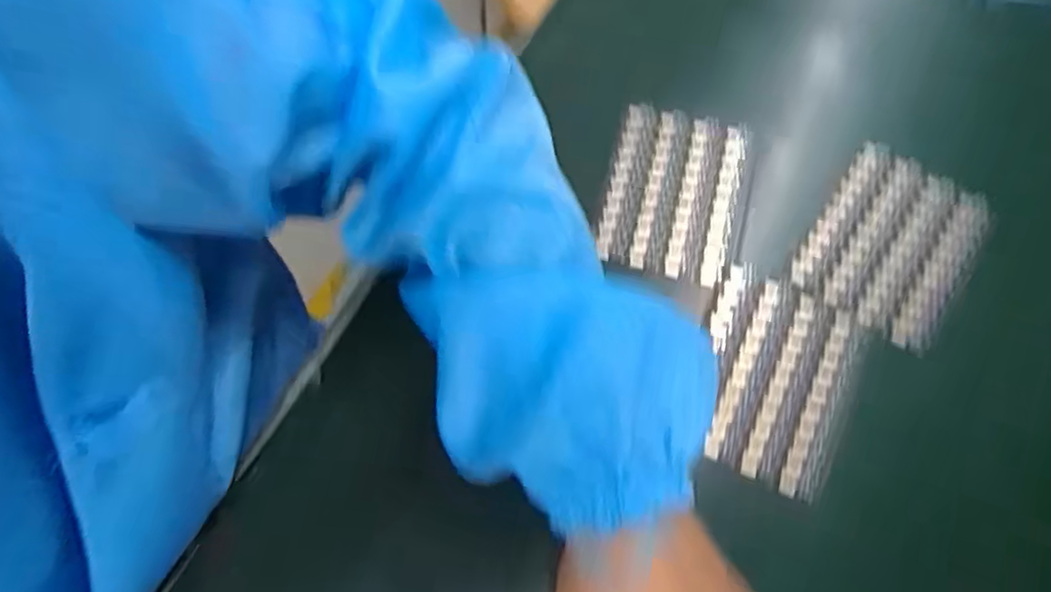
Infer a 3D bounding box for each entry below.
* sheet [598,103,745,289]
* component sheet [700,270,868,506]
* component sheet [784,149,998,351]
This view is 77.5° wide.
[{"bbox_3d":[0.084,-0.059,0.377,0.073,0.007,0.099,16,72,4],"label":"sheet"},{"bbox_3d":[0.128,0.043,0.340,0.076,0.005,0.101,23,72,7],"label":"component sheet"},{"bbox_3d":[0.206,-0.029,0.364,0.082,0.007,0.101,34,74,10],"label":"component sheet"}]

